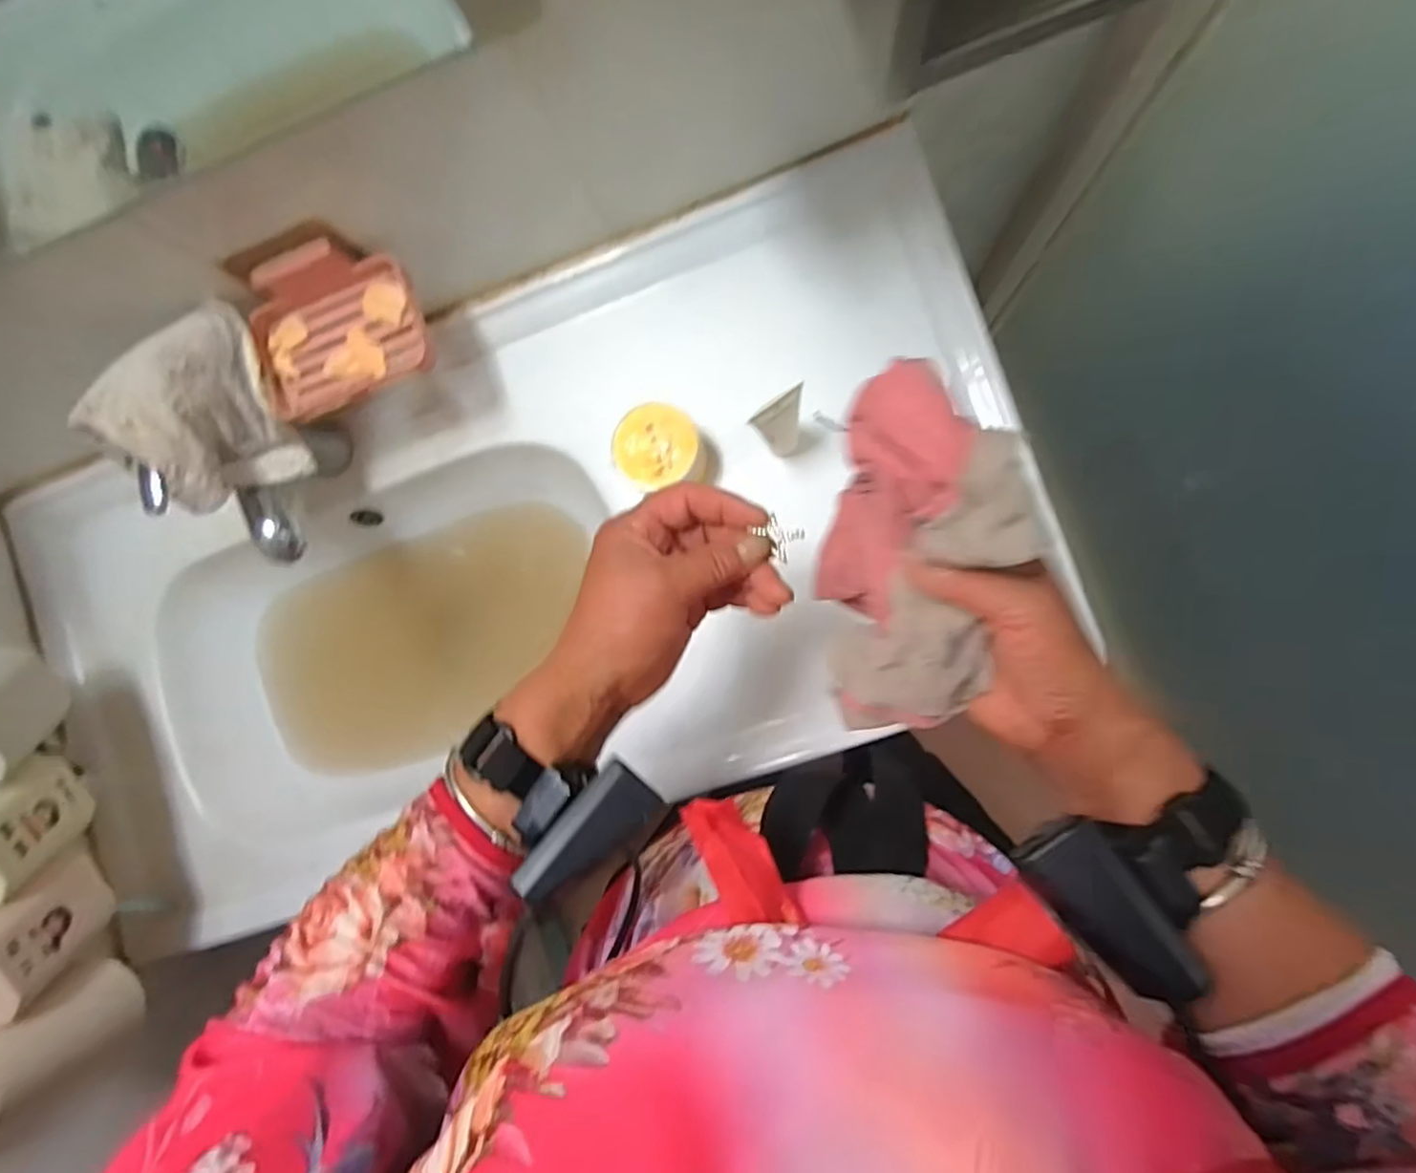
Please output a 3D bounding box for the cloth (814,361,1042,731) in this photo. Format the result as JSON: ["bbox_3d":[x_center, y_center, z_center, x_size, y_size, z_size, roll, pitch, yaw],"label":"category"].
[{"bbox_3d":[0.091,-0.013,0.315,0.099,0.037,0.153,48,132,40],"label":"cloth"}]

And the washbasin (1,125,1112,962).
[{"bbox_3d":[-0.177,-0.007,0.646,0.894,0.132,0.458,-18,86,7],"label":"washbasin"}]

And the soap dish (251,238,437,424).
[{"bbox_3d":[-0.274,-0.187,0.499,0.126,0.053,0.092,-17,86,7],"label":"soap dish"}]

